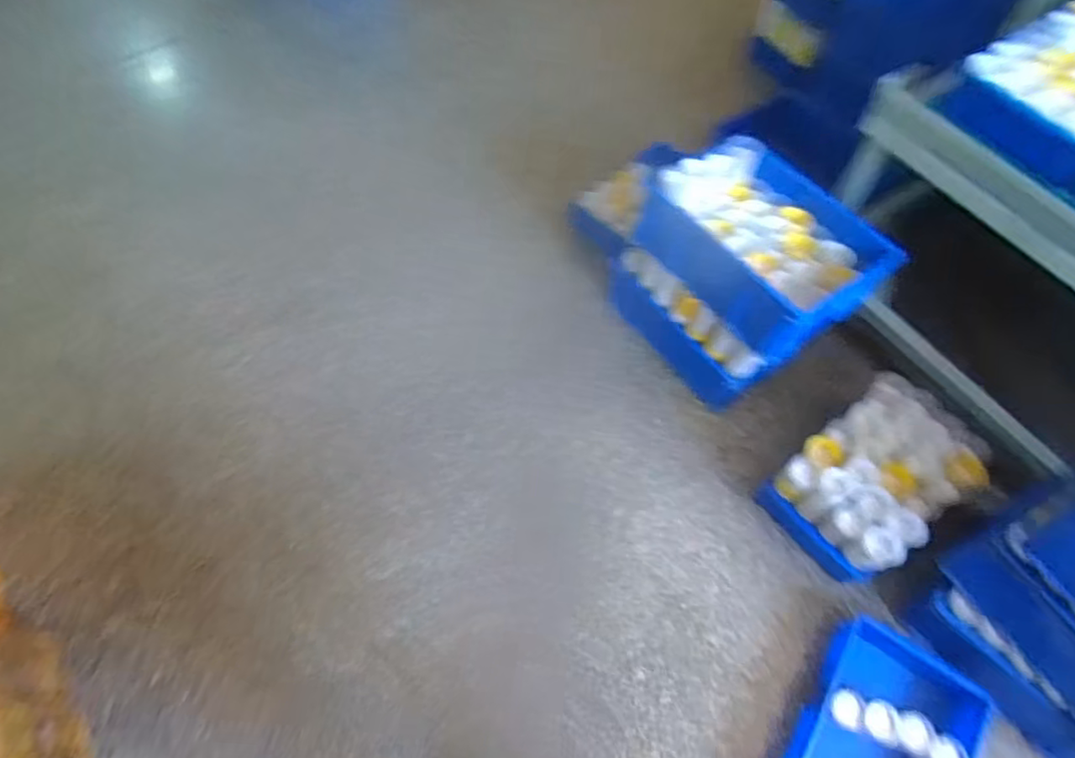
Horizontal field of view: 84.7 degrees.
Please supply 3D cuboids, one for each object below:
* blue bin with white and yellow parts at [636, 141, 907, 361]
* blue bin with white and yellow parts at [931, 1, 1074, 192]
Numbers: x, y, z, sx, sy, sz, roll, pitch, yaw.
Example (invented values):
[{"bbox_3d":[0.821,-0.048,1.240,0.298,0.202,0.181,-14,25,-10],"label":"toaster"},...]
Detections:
[{"bbox_3d":[0.522,-0.312,1.362,0.399,0.172,0.475,-33,67,-18],"label":"blue bin with white and yellow parts"},{"bbox_3d":[1.042,-0.573,1.145,0.385,0.127,0.324,-29,66,-16],"label":"blue bin with white and yellow parts"}]

